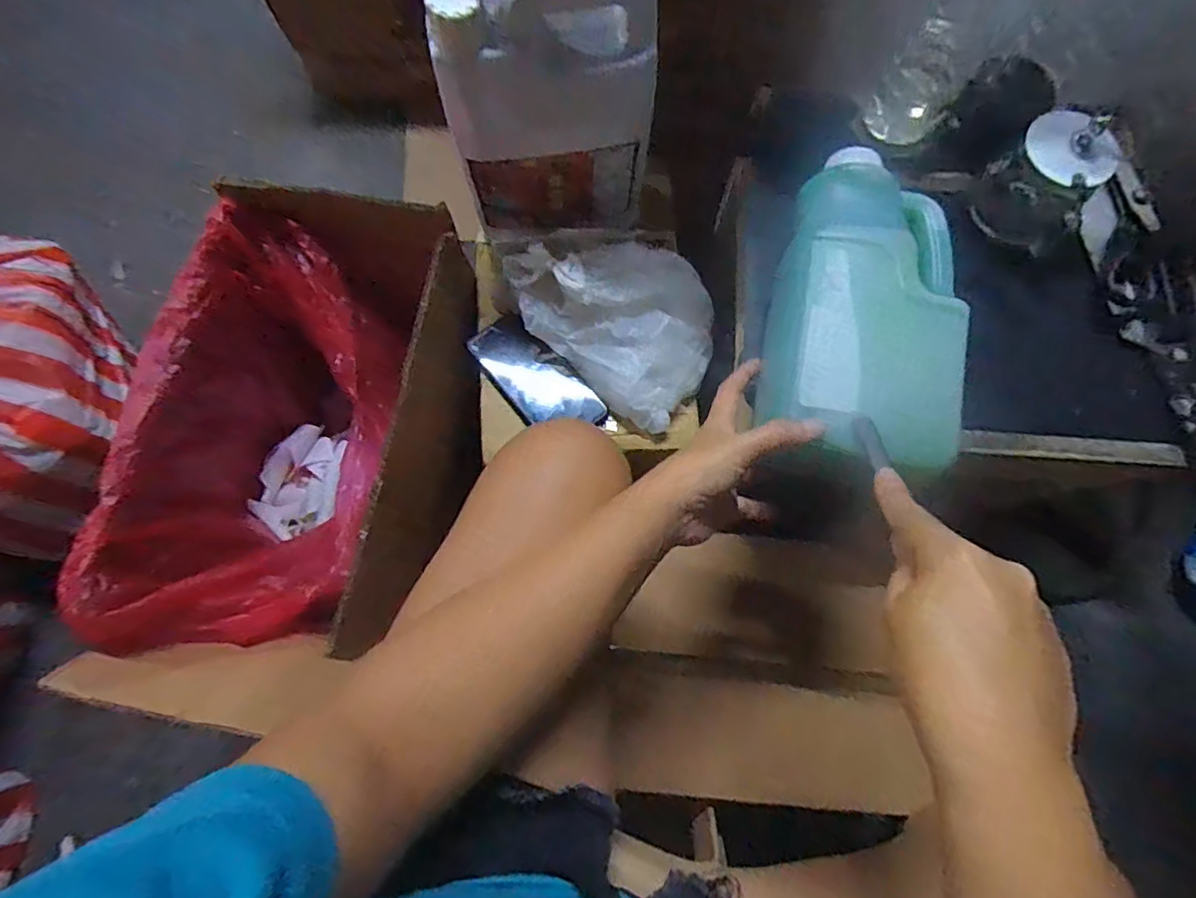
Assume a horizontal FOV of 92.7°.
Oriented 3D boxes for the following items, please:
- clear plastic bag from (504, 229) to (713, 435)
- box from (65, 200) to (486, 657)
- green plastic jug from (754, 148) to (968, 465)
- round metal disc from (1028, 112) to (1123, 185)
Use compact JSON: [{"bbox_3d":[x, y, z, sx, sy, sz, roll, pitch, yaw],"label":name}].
[{"bbox_3d":[0.022,-0.146,0.587,0.222,0.073,0.152,39,80,8],"label":"clear plastic bag"},{"bbox_3d":[-0.308,-0.022,0.648,0.262,0.266,0.477,15,77,3],"label":"box"},{"bbox_3d":[0.197,-0.109,0.421,0.123,0.088,0.237,17,76,20],"label":"green plastic jug"},{"bbox_3d":[0.361,-0.228,0.434,0.060,0.008,0.060,1,94,14],"label":"round metal disc"}]

